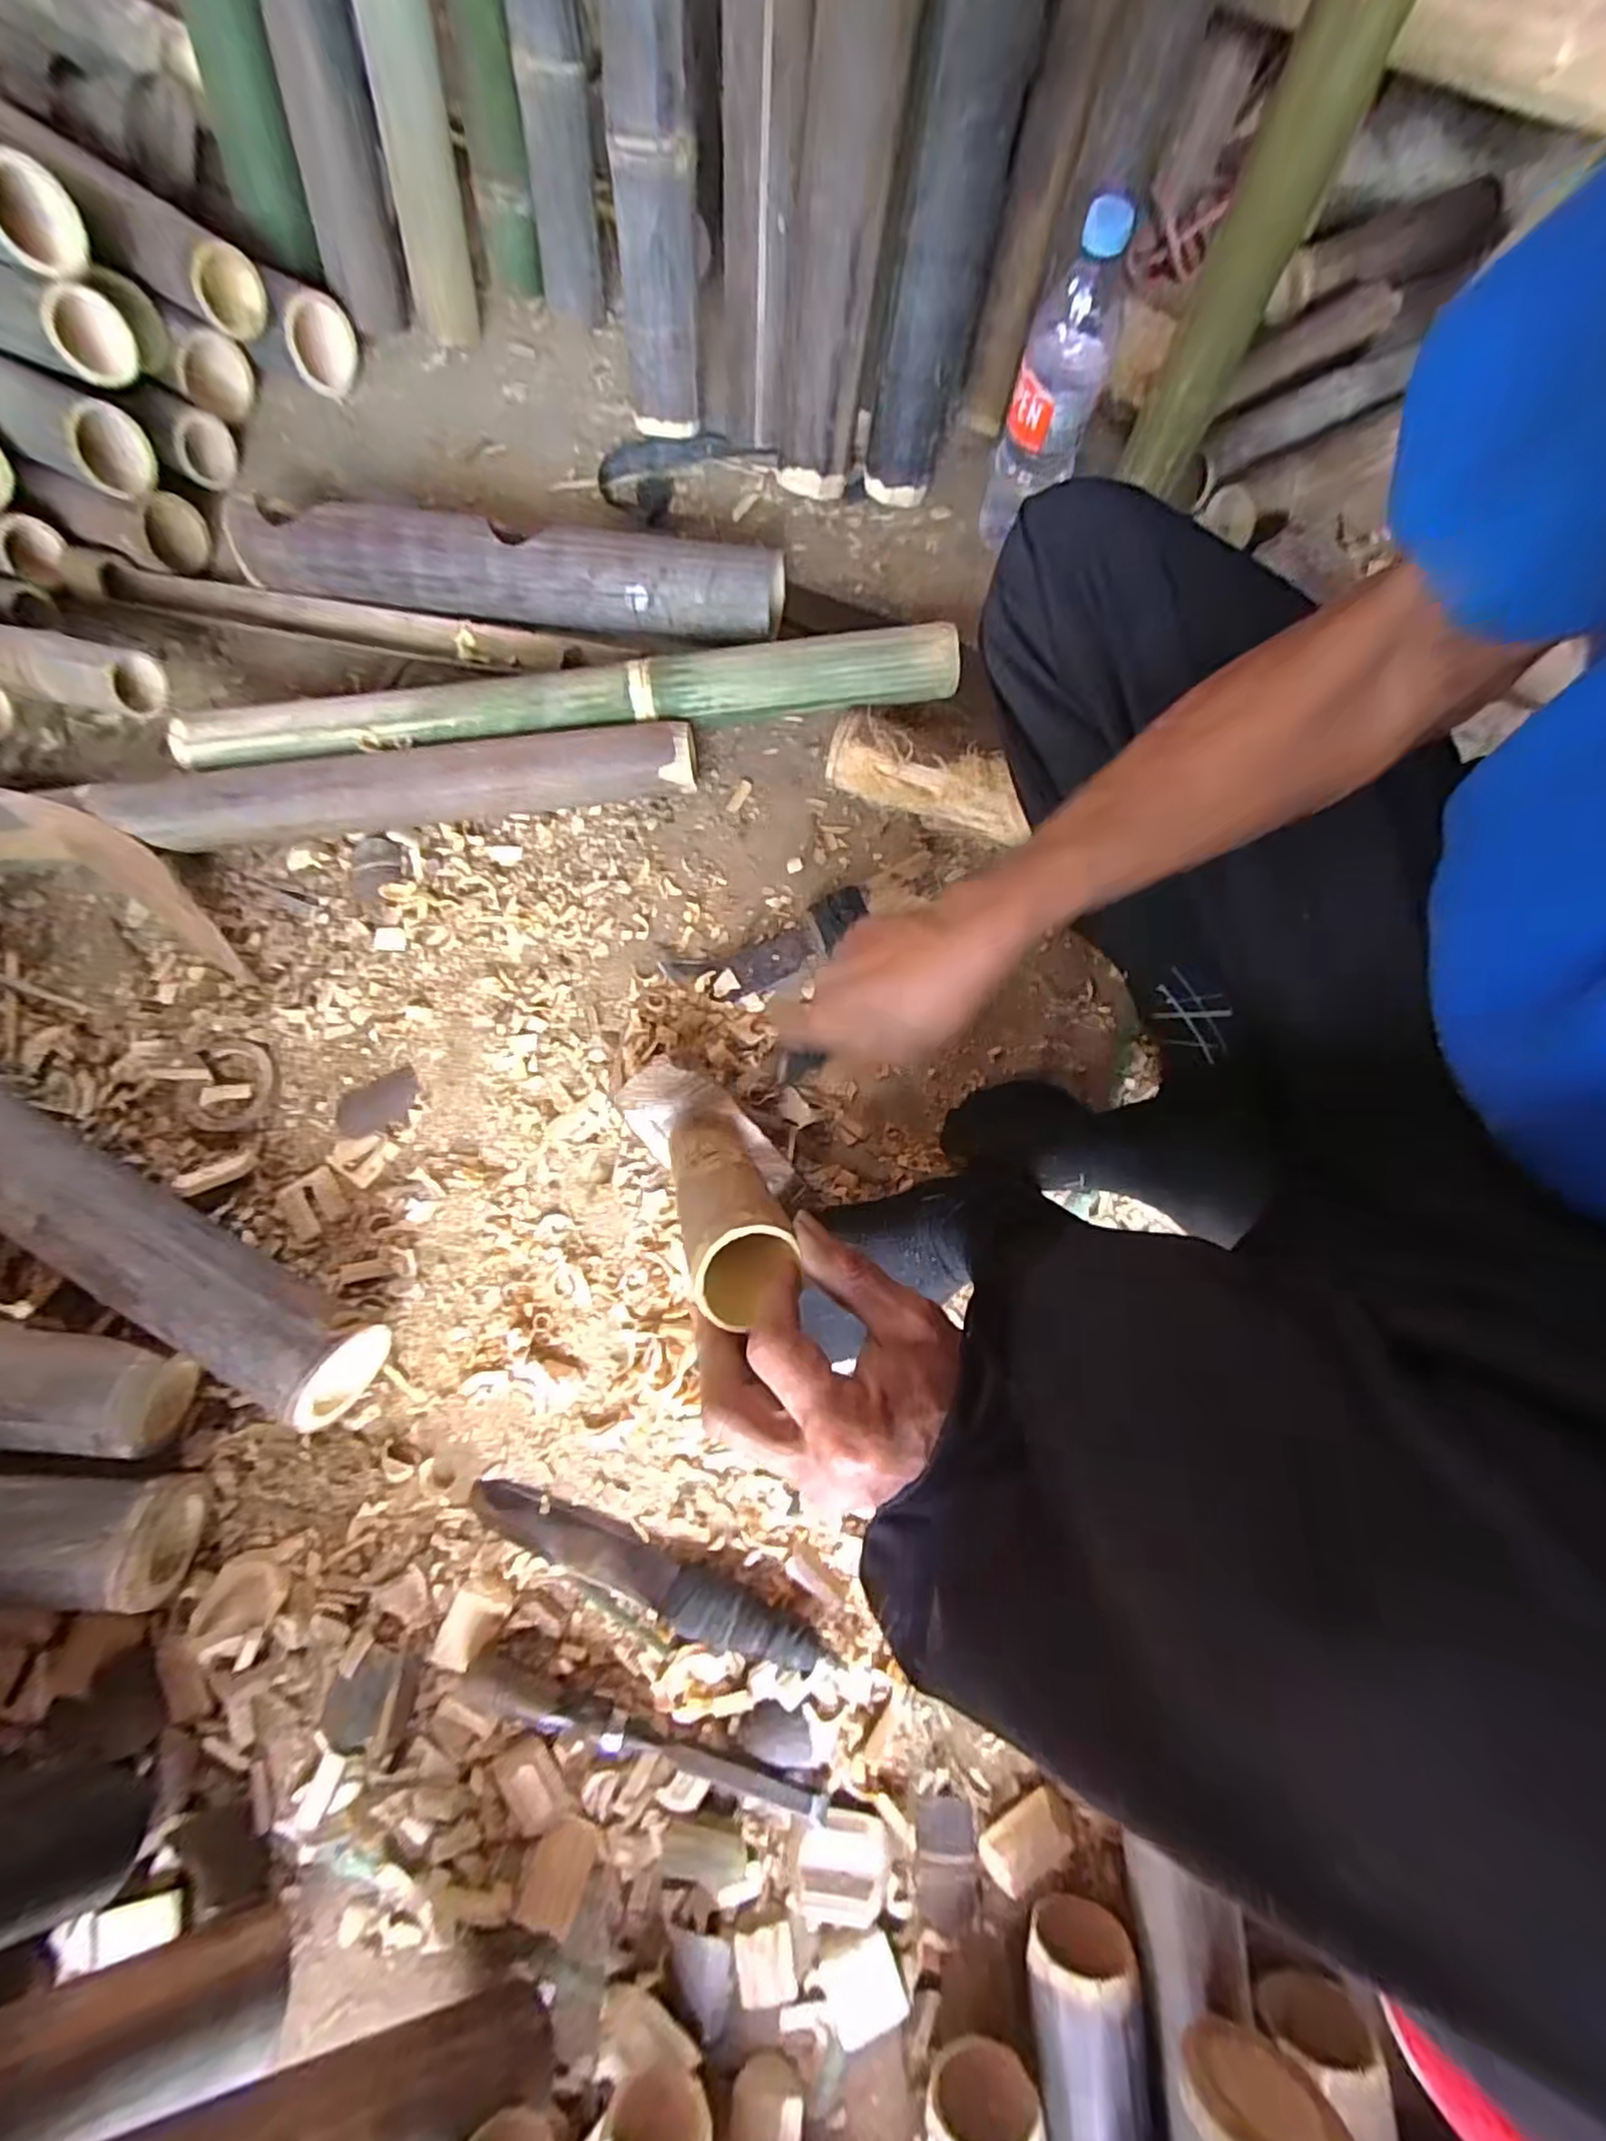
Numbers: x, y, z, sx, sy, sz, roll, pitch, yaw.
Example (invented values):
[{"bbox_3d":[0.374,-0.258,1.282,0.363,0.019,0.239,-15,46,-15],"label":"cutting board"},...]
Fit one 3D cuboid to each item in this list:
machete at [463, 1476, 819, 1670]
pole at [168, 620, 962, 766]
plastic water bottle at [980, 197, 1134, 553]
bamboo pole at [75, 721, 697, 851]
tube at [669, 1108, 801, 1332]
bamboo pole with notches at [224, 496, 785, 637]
[{"bbox_3d":[-0.113,0.344,0.487,0.255,0.021,0.036,21,76,4],"label":"machete"},{"bbox_3d":[-0.196,-0.316,0.597,0.655,0.044,0.054,-6,74,-2],"label":"pole"},{"bbox_3d":[0.210,-0.562,0.603,0.068,0.241,0.063,14,75,4],"label":"plastic water bottle"},{"bbox_3d":[-0.333,-0.238,0.611,0.481,0.060,0.061,-7,76,-3],"label":"bamboo pole"},{"bbox_3d":[-0.045,0.064,0.408,0.052,0.254,0.040,-22,106,-6],"label":"tube"},{"bbox_3d":[-0.261,-0.448,0.637,0.480,0.067,0.062,8,74,2],"label":"bamboo pole with notches"}]

